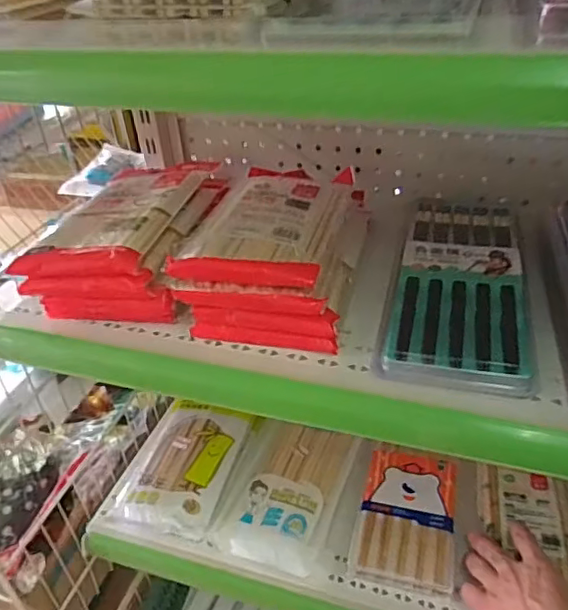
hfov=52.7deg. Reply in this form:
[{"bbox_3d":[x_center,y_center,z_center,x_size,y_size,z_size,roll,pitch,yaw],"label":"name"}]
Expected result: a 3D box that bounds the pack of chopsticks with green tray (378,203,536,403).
[{"bbox_3d":[0.156,-0.020,0.506,0.112,0.037,0.246,7,37,16],"label":"pack of chopsticks with green tray"}]

